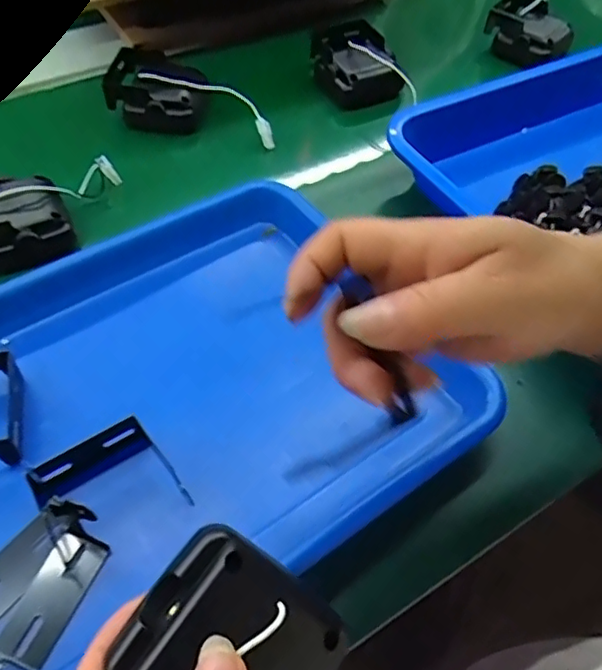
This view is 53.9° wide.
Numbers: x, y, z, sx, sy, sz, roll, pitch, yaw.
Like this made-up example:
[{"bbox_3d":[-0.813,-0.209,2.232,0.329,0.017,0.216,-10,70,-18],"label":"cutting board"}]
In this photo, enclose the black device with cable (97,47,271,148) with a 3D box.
[{"bbox_3d":[-0.096,-0.207,0.533,0.151,0.054,0.085,14,53,8],"label":"black device with cable"}]

